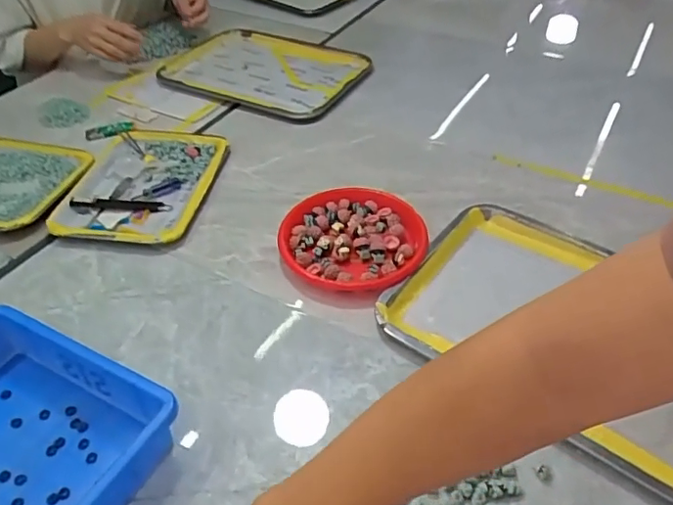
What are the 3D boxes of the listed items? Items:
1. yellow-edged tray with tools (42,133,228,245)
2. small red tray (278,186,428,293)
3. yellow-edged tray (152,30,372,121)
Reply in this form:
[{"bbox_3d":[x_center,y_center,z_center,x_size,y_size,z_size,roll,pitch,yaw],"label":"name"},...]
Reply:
[{"bbox_3d":[-0.266,-0.099,0.765,0.180,0.020,0.239,6,44,6],"label":"yellow-edged tray with tools"},{"bbox_3d":[0.018,-0.017,0.670,0.171,0.028,0.171,14,45,15],"label":"small red tray"},{"bbox_3d":[-0.128,-0.331,0.996,0.325,0.025,0.254,20,47,20],"label":"yellow-edged tray"}]

